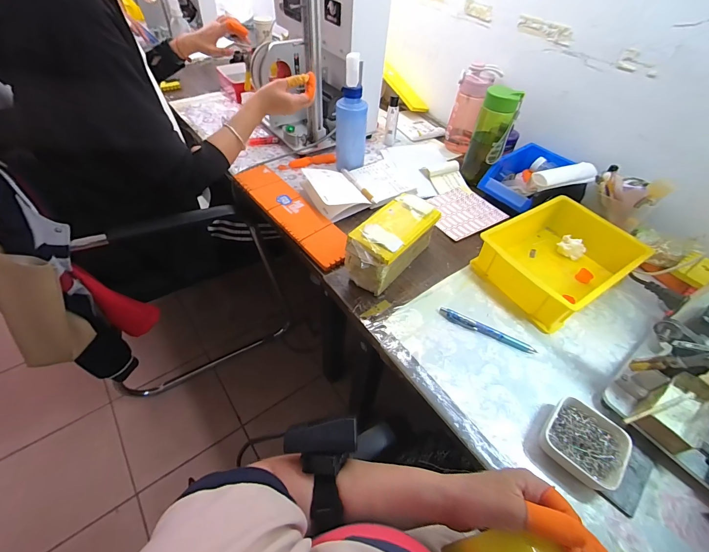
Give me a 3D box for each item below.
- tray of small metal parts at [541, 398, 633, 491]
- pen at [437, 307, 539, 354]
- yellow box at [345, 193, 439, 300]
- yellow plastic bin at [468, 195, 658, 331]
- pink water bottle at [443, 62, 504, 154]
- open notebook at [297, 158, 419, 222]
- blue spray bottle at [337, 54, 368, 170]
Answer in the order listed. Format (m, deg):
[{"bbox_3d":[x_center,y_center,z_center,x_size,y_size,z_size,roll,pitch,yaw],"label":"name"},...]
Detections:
[{"bbox_3d":[0.268,0.196,0.387,0.079,0.032,0.081,35,55,23],"label":"tray of small metal parts"},{"bbox_3d":[0.198,0.081,0.494,0.142,0.011,0.017,23,51,15],"label":"pen"},{"bbox_3d":[0.061,-0.055,0.546,0.082,0.090,0.169,34,55,23],"label":"yellow box"},{"bbox_3d":[0.338,-0.031,0.555,0.217,0.082,0.176,-25,55,-24],"label":"yellow plastic bin"},{"bbox_3d":[0.285,-0.410,0.815,0.070,0.189,0.069,-31,58,-27],"label":"pink water bottle"},{"bbox_3d":[0.018,-0.205,0.707,0.237,0.045,0.135,-24,55,-23],"label":"open notebook"},{"bbox_3d":[-0.005,-0.335,0.692,0.064,0.209,0.056,6,49,0],"label":"blue spray bottle"}]

